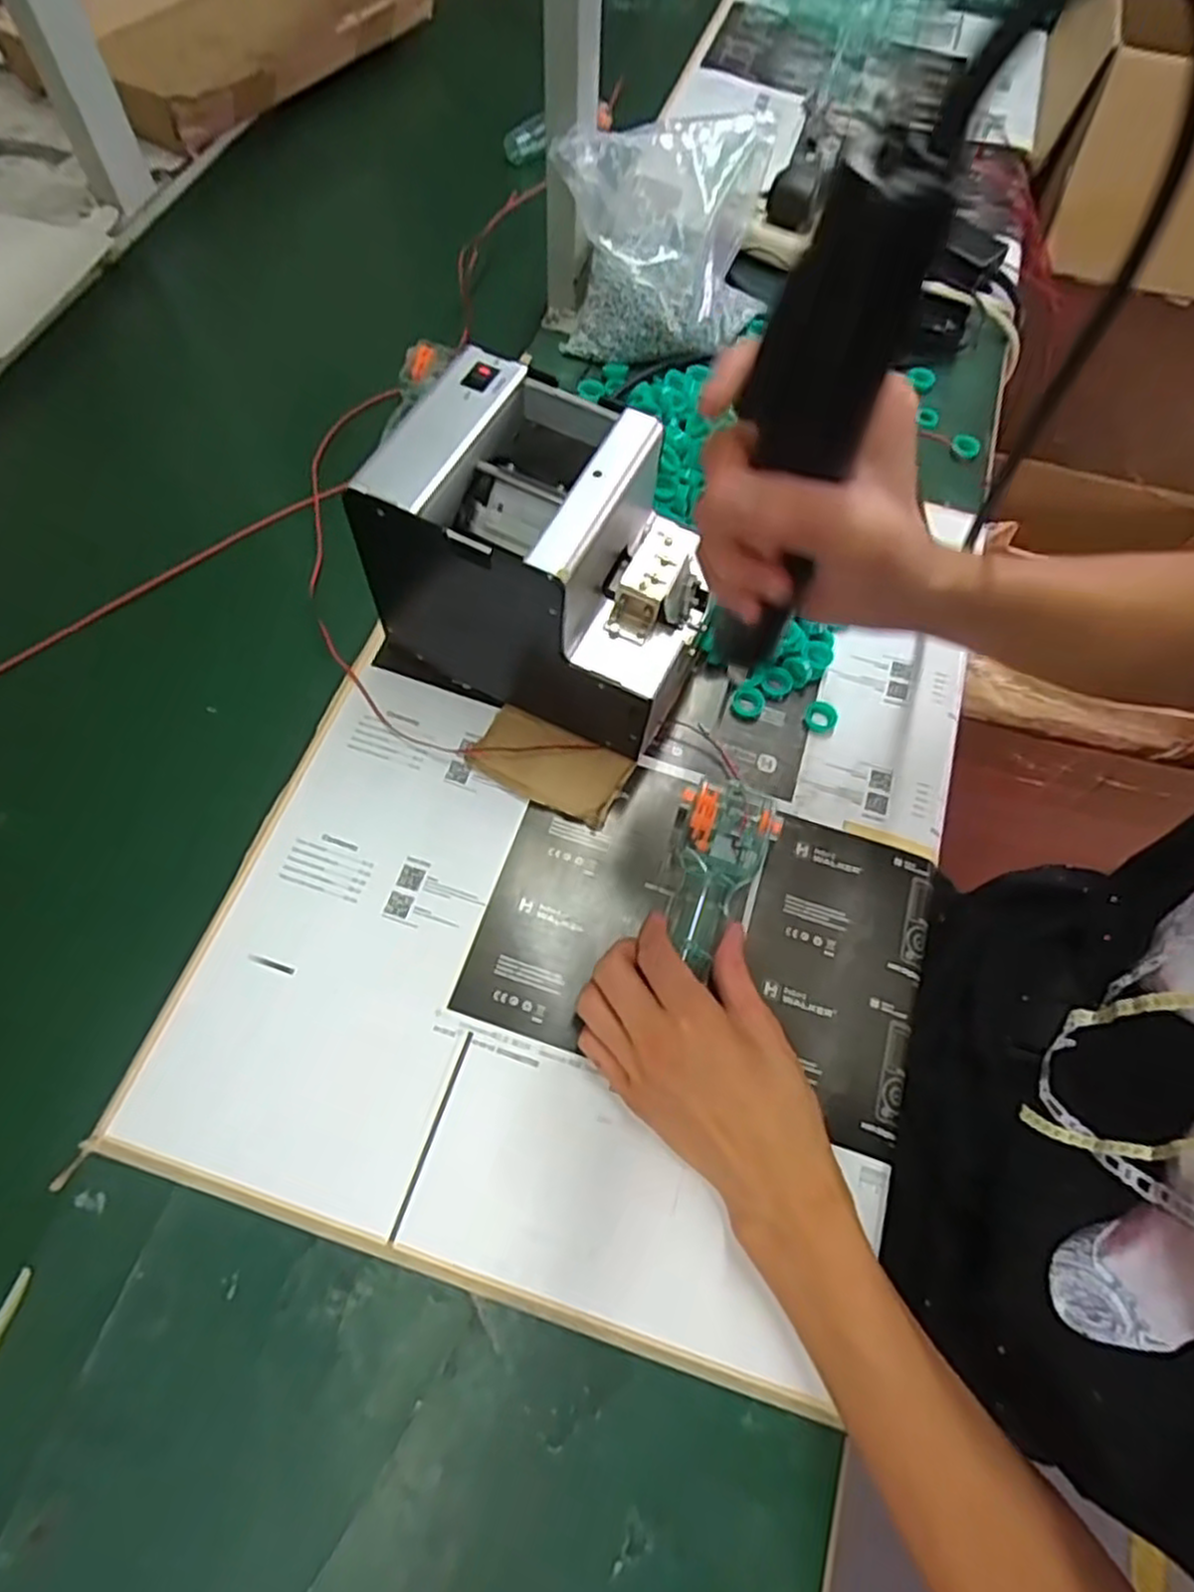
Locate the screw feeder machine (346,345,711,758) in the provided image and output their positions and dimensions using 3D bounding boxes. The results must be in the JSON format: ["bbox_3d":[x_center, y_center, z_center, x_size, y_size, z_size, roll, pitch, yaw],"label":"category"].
[{"bbox_3d":[-0.029,-0.137,0.461,0.187,0.152,0.130,22,67,7],"label":"screw feeder machine"}]

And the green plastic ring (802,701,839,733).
[{"bbox_3d":[0.151,-0.053,0.522,0.022,0.009,0.020,1,66,-2],"label":"green plastic ring"}]

